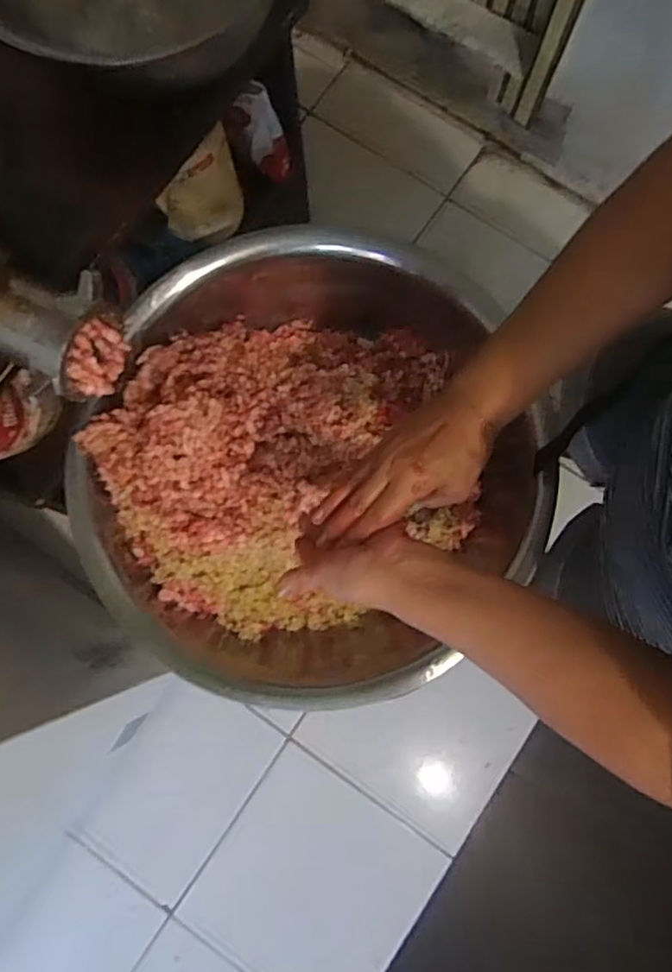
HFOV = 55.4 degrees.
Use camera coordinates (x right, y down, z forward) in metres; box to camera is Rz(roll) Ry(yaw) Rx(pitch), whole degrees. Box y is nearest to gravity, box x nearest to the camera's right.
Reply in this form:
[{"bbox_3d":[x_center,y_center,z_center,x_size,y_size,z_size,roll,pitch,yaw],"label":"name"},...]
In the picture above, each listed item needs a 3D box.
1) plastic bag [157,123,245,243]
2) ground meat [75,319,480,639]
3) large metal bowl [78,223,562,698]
[{"bbox_3d":[-0.194,-0.415,0.915,0.120,0.164,0.048,-11,80,-1],"label":"plastic bag"},{"bbox_3d":[-0.068,-0.041,0.830,0.447,0.189,0.435,0,80,0],"label":"ground meat"},{"bbox_3d":[-0.020,-0.032,0.838,0.564,0.206,0.586,0,80,0],"label":"large metal bowl"}]

